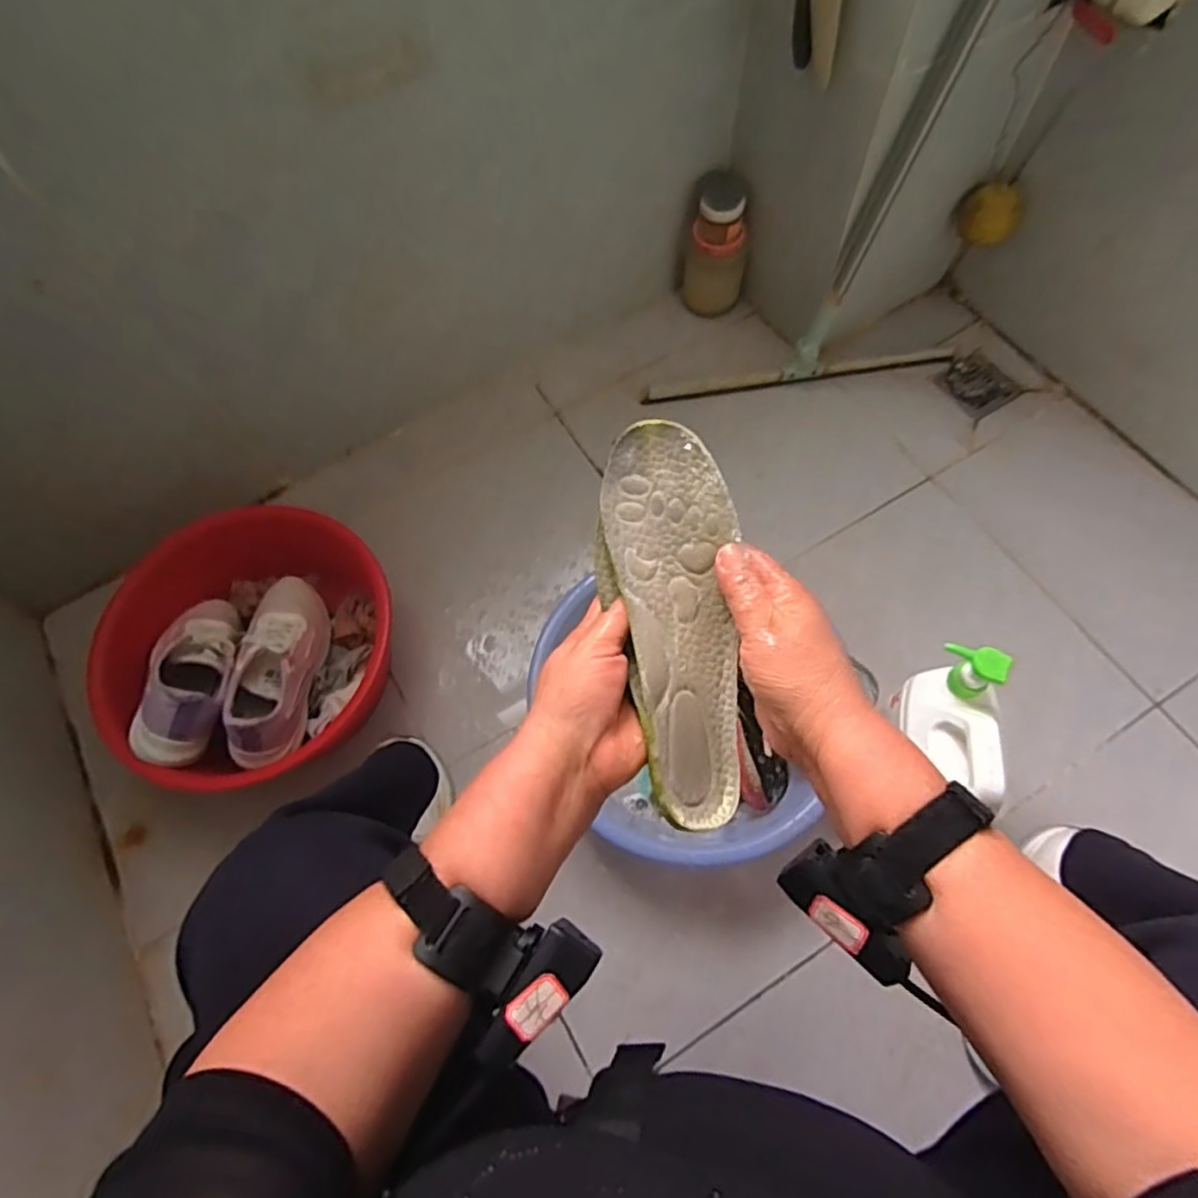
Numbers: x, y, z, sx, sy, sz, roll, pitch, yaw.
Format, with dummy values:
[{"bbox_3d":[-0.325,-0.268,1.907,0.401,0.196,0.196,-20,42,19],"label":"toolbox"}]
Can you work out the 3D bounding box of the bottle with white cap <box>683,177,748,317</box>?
[{"bbox_3d":[0.182,-0.536,1.047,0.092,0.187,0.082,13,68,8],"label":"bottle with white cap"}]

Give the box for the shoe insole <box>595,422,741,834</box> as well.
[{"bbox_3d":[0.043,0.012,0.386,0.074,0.028,0.225,-7,83,-1],"label":"shoe insole"}]

